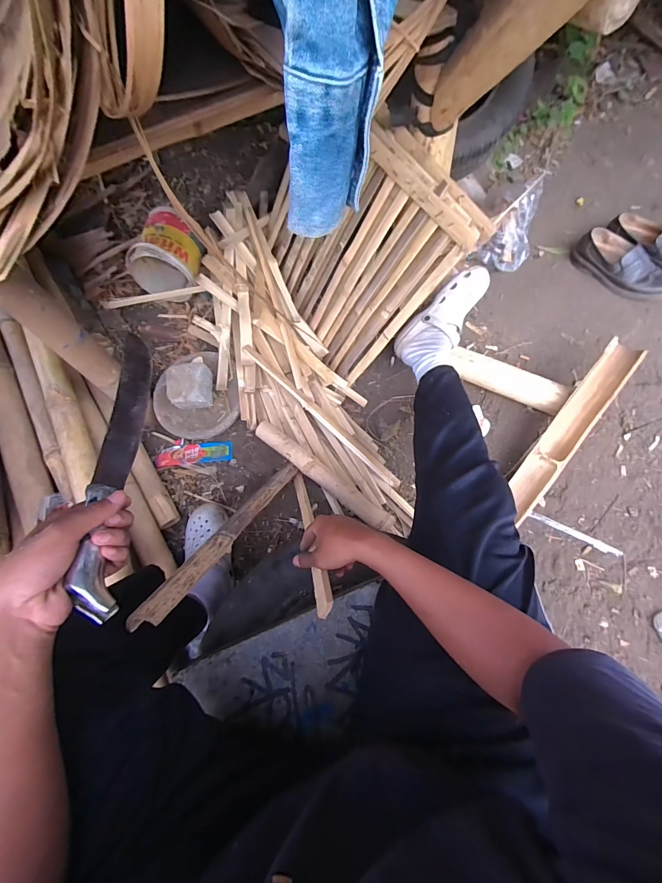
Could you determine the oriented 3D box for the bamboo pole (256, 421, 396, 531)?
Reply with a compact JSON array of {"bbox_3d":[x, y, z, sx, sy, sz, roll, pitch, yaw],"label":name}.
[{"bbox_3d":[-0.018,0.083,0.882,0.409,0.063,0.056,35,74,15],"label":"bamboo pole"}]

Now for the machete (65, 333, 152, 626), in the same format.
[{"bbox_3d":[-0.242,-0.001,0.411,0.034,0.036,0.381,-13,52,-3],"label":"machete"}]

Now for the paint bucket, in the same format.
[{"bbox_3d":[-0.471,-0.560,1.056,0.179,0.159,0.206,19,70,10],"label":"paint bucket"}]

